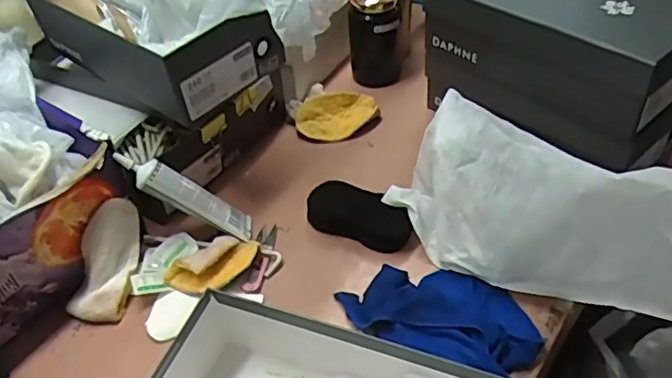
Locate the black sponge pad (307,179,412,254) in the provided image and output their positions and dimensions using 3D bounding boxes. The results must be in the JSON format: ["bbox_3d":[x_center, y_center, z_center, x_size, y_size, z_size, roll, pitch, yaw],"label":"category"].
[{"bbox_3d":[0.030,0.032,0.708,0.126,0.039,0.056,15,48,20],"label":"black sponge pad"}]

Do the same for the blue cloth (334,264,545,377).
[{"bbox_3d":[0.108,0.115,0.608,0.201,0.035,0.134,22,50,26],"label":"blue cloth"}]

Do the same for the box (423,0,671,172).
[{"bbox_3d":[0.261,-0.159,0.734,0.308,0.177,0.156,28,53,30],"label":"box"}]

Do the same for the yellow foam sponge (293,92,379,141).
[{"bbox_3d":[0.002,-0.108,0.854,0.112,0.030,0.076,-3,44,3],"label":"yellow foam sponge"}]

